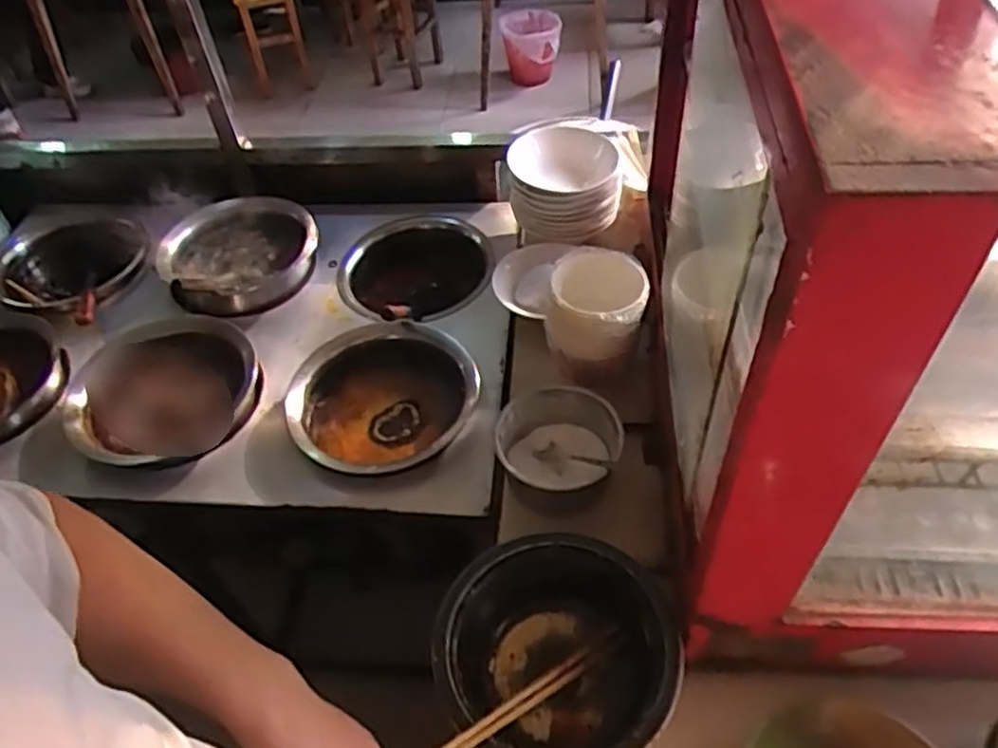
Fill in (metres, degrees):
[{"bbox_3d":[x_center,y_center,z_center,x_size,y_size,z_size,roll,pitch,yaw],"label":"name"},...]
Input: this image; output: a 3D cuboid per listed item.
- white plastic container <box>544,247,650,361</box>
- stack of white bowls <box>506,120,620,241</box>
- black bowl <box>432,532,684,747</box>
[{"bbox_3d":[0.130,-0.085,0.977,0.126,0.110,0.126,8,50,12],"label":"white plastic container"},{"bbox_3d":[0.101,-0.300,1.165,0.179,0.119,0.161,3,49,8],"label":"stack of white bowls"},{"bbox_3d":[0.055,0.290,0.732,0.216,0.105,0.218,-2,49,3],"label":"black bowl"}]

